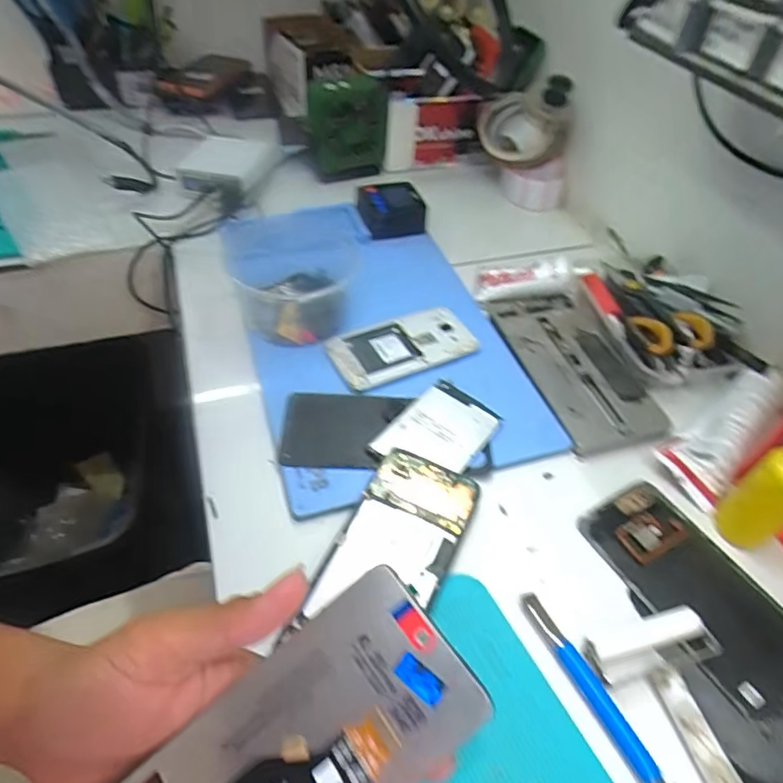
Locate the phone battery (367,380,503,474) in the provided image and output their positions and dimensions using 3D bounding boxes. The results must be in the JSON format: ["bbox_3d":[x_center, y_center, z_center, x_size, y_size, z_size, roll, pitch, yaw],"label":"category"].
[{"bbox_3d":[0.036,0.030,0.421,0.068,0.006,0.091,31,52,21],"label":"phone battery"}]

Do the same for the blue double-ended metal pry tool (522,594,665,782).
[{"bbox_3d":[0.118,0.175,0.305,0.013,0.004,0.135,-19,52,-21],"label":"blue double-ended metal pry tool"}]

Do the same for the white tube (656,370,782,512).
[{"bbox_3d":[0.260,0.028,0.428,0.047,0.021,0.131,38,69,25],"label":"white tube"}]

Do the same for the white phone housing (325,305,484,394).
[{"bbox_3d":[0.009,-0.042,0.482,0.127,0.011,0.066,-20,53,-22],"label":"white phone housing"}]

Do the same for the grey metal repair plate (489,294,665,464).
[{"bbox_3d":[0.162,-0.027,0.485,0.089,0.014,0.183,-9,49,-13],"label":"grey metal repair plate"}]

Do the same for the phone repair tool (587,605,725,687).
[{"bbox_3d":[0.152,0.150,0.323,0.074,0.011,0.028,-8,49,-12],"label":"phone repair tool"}]

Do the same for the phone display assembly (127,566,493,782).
[{"bbox_3d":[-0.042,0.143,0.205,0.154,0.004,0.068,-39,66,-8],"label":"phone display assembly"}]

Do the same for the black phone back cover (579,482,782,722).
[{"bbox_3d":[0.200,0.128,0.360,0.072,0.012,0.146,-20,53,-22],"label":"black phone back cover"}]

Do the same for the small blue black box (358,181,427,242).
[{"bbox_3d":[-0.002,-0.209,0.618,0.071,0.036,0.073,-8,49,-13],"label":"small blue black box"}]

